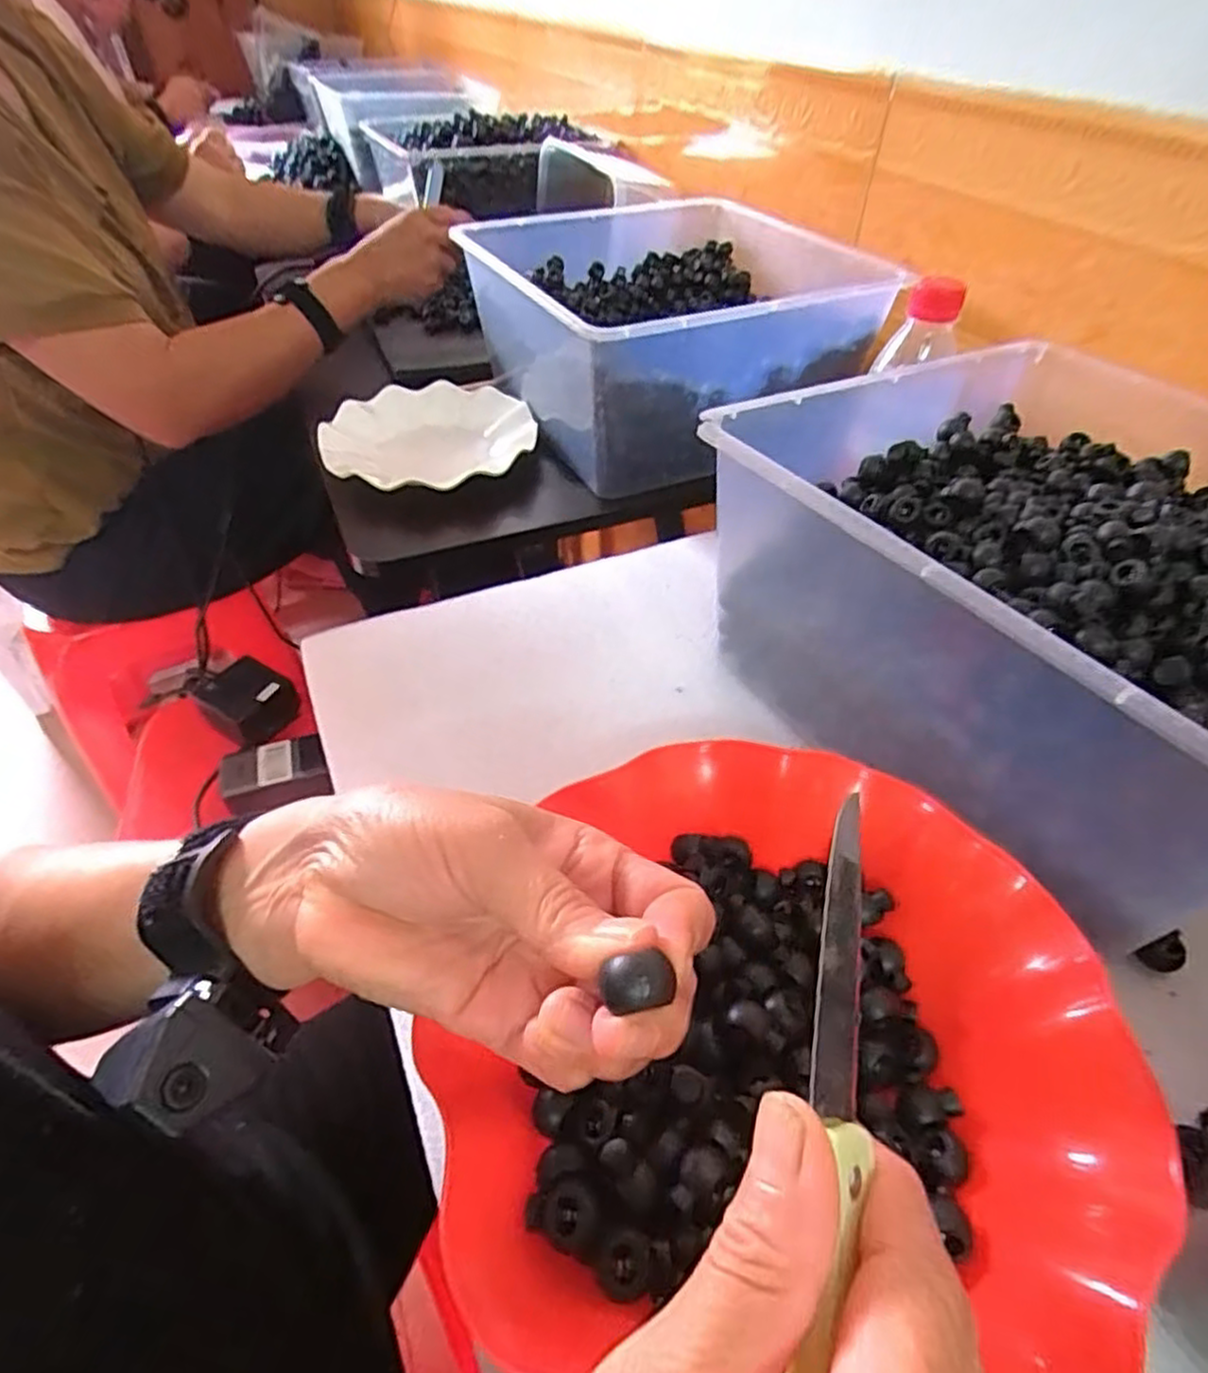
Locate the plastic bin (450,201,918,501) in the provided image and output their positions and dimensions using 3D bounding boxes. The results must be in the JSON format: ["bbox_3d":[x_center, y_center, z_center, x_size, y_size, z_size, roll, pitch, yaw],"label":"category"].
[{"bbox_3d":[0.056,-0.325,0.659,0.312,0.132,0.292,-18,48,-16],"label":"plastic bin"}]

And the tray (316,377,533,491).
[{"bbox_3d":[-0.155,-0.222,0.636,0.180,0.018,0.170,-24,50,-22],"label":"tray"}]

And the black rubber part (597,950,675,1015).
[{"bbox_3d":[0.009,0.069,0.167,0.016,0.011,0.011,-9,46,-9],"label":"black rubber part"}]

